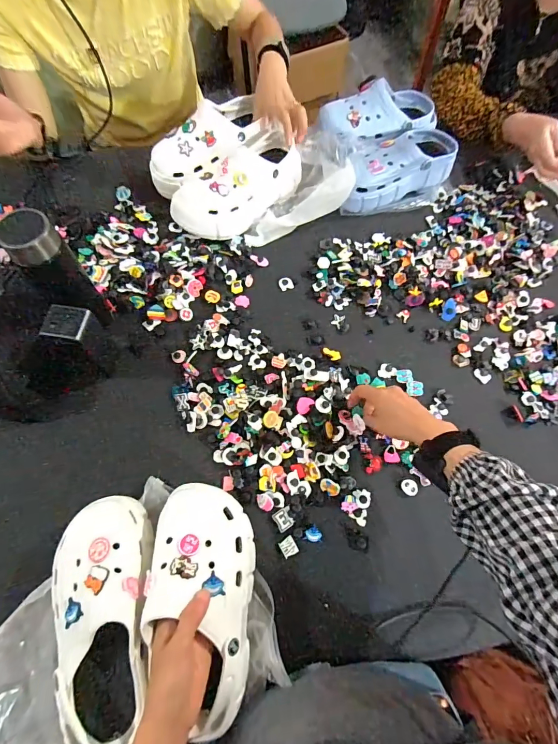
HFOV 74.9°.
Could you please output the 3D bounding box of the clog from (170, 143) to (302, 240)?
[{"bbox_3d":[-0.079,-0.344,0.678,0.128,0.114,0.244,39,71,11],"label":"clog"}]

